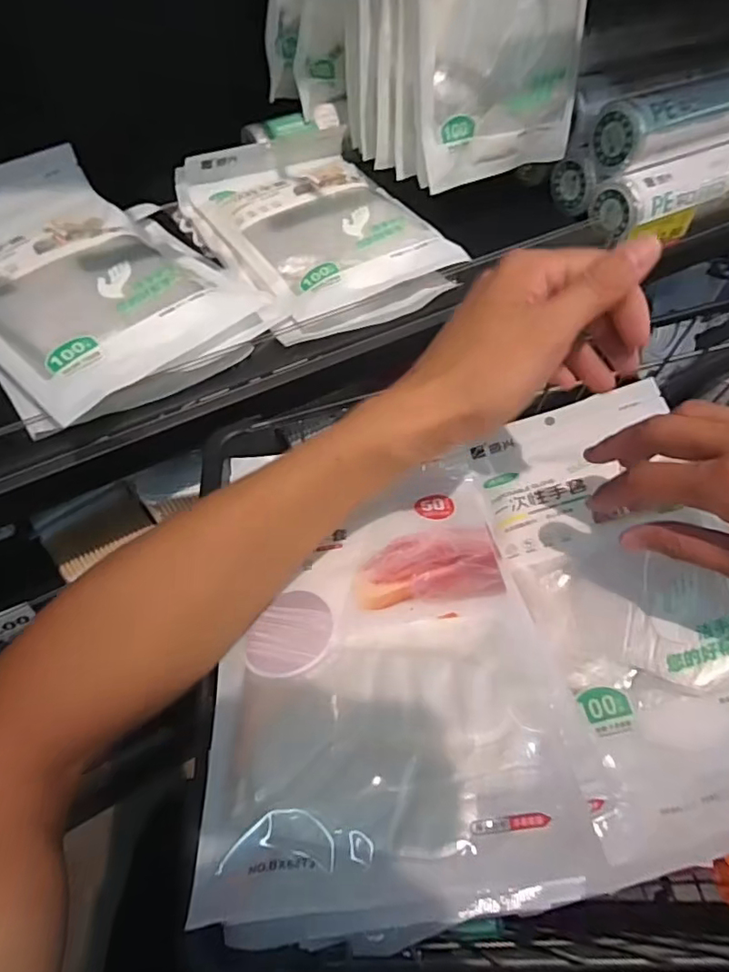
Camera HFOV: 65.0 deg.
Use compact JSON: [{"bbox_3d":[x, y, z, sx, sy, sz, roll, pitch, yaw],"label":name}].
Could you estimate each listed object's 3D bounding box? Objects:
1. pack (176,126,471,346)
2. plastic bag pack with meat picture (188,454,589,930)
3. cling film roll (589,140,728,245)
[{"bbox_3d":[-0.042,-0.225,0.498,0.167,0.042,0.238,-24,58,-20],"label":"pack"},{"bbox_3d":[0.006,0.075,0.305,0.162,0.038,0.247,-1,53,-4],"label":"plastic bag pack with meat picture"},{"bbox_3d":[0.372,-0.322,0.589,0.303,0.056,0.056,-21,57,-18],"label":"cling film roll"}]

